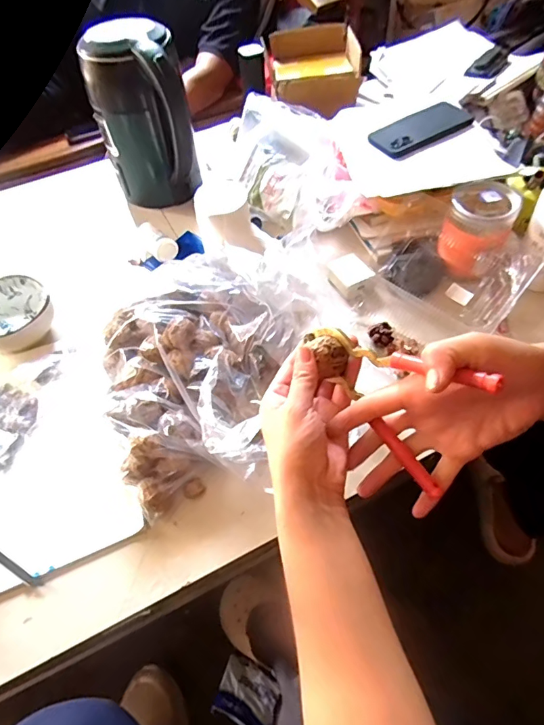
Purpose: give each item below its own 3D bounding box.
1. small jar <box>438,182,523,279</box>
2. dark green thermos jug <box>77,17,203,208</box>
[{"bbox_3d":[0.274,-0.179,0.603,0.080,0.087,0.091,26,61,21],"label":"small jar"},{"bbox_3d":[-0.187,-0.358,0.679,0.139,0.238,0.098,-4,55,2],"label":"dark green thermos jug"}]

